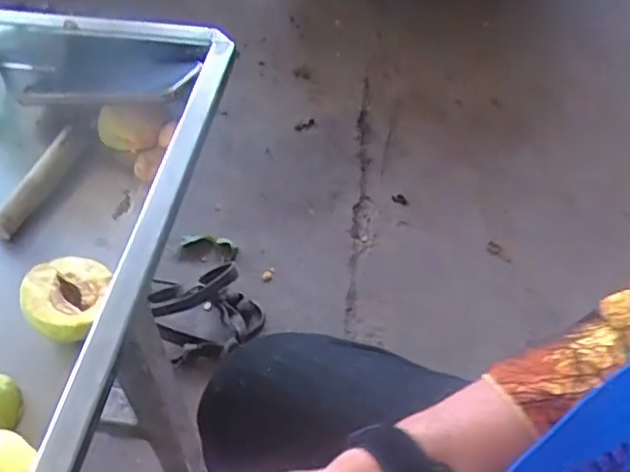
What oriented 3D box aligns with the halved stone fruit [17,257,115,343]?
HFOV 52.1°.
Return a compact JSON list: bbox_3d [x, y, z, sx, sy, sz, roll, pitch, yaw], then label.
[{"bbox_3d":[-0.170,0.045,0.446,0.051,0.038,0.064,4,50,5],"label":"halved stone fruit"}]

